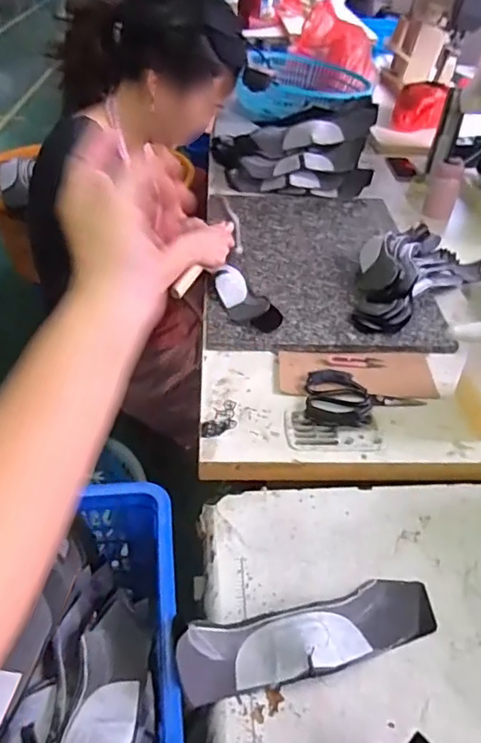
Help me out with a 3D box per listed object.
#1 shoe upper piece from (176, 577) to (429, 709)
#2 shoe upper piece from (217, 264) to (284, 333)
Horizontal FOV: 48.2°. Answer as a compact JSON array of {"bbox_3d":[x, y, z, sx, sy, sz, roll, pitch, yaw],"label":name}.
[{"bbox_3d":[0.083,0.298,0.611,0.306,0.036,0.080,-11,44,-14],"label":"shoe upper piece"},{"bbox_3d":[0.005,-0.137,1.010,0.072,0.037,0.184,-15,45,-19],"label":"shoe upper piece"}]

